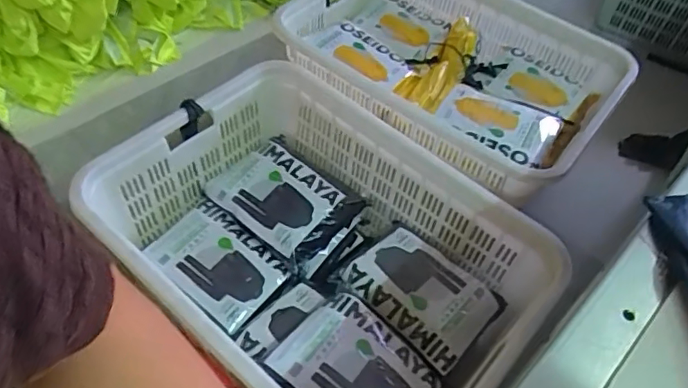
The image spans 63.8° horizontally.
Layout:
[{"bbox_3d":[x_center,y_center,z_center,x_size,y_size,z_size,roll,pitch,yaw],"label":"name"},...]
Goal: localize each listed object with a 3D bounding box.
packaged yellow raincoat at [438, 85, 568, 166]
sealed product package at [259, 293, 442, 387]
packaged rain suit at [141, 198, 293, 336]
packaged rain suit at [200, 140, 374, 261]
[{"bbox_3d":[0.376,-0.178,1.358,0.287,0.061,0.230,28,54,15],"label":"packaged yellow raincoat"},{"bbox_3d":[0.022,0.319,1.008,0.270,0.045,0.229,35,57,20],"label":"sealed product package"},{"bbox_3d":[-0.272,0.149,1.205,0.298,0.026,0.195,36,57,21],"label":"packaged rain suit"},{"bbox_3d":[-0.135,-0.001,1.282,0.294,0.055,0.238,34,56,20],"label":"packaged rain suit"}]

